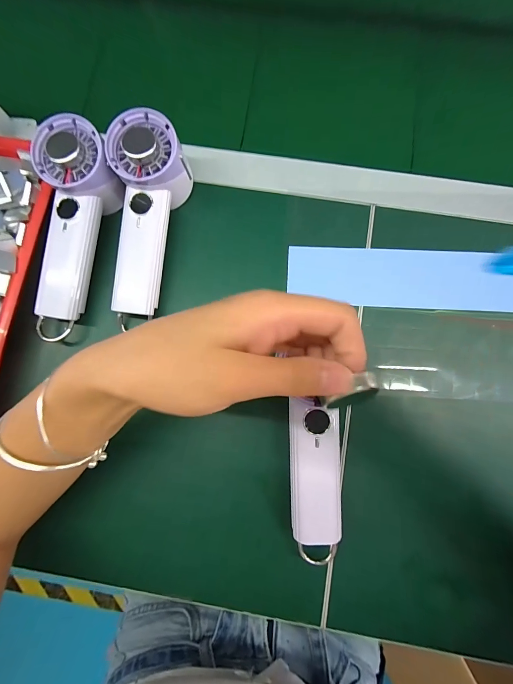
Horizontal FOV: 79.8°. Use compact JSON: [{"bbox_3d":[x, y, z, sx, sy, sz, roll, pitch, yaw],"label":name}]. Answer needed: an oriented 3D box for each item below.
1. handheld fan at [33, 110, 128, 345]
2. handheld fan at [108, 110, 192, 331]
[{"bbox_3d":[-0.171,-0.102,0.291,0.060,0.044,0.193,11,96,3],"label":"handheld fan"},{"bbox_3d":[-0.104,-0.113,0.294,0.059,0.055,0.178,8,93,2],"label":"handheld fan"}]

